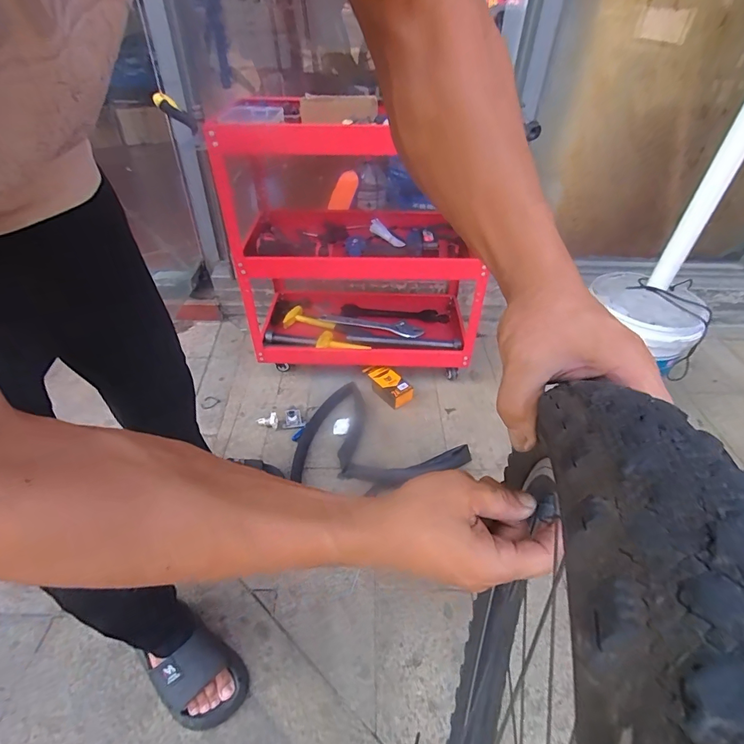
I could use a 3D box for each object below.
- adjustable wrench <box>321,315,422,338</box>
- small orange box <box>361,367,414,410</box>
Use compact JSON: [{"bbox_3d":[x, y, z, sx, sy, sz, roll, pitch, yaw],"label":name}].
[{"bbox_3d":[-0.001,-0.161,1.378,0.337,0.016,0.062,6,40,6],"label":"adjustable wrench"},{"bbox_3d":[0.047,0.039,1.257,0.080,0.063,0.159,-30,50,-33],"label":"small orange box"}]

